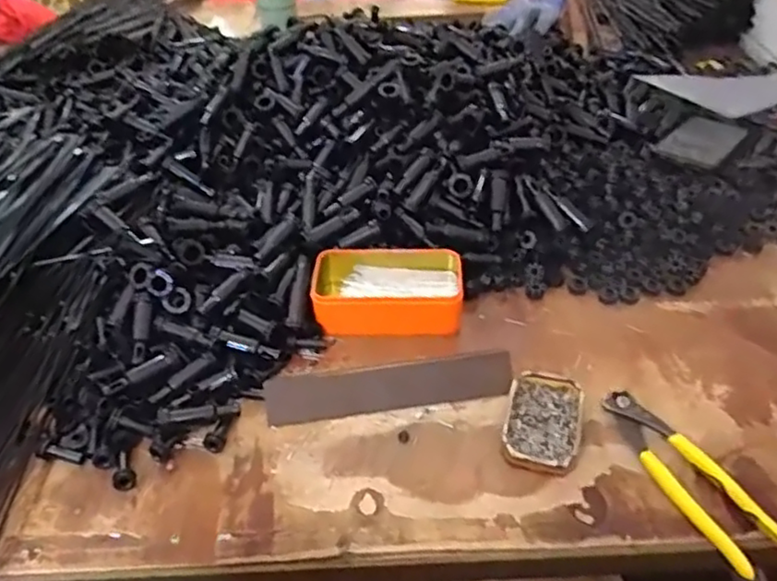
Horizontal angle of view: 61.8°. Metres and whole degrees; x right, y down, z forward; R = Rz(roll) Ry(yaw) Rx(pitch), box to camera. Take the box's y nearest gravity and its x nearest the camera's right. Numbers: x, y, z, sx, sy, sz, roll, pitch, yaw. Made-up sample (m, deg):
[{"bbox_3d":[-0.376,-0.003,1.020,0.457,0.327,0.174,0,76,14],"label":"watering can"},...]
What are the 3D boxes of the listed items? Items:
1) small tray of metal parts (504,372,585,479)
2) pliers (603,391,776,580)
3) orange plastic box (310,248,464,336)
[{"bbox_3d":[0.129,0.108,0.543,0.060,0.020,0.089,10,44,12],"label":"small tray of metal parts"},{"bbox_3d":[0.227,0.140,0.505,0.051,0.013,0.163,-20,46,-19],"label":"pliers"},{"bbox_3d":[-0.001,-0.002,0.654,0.145,0.045,0.085,0,43,1],"label":"orange plastic box"}]

